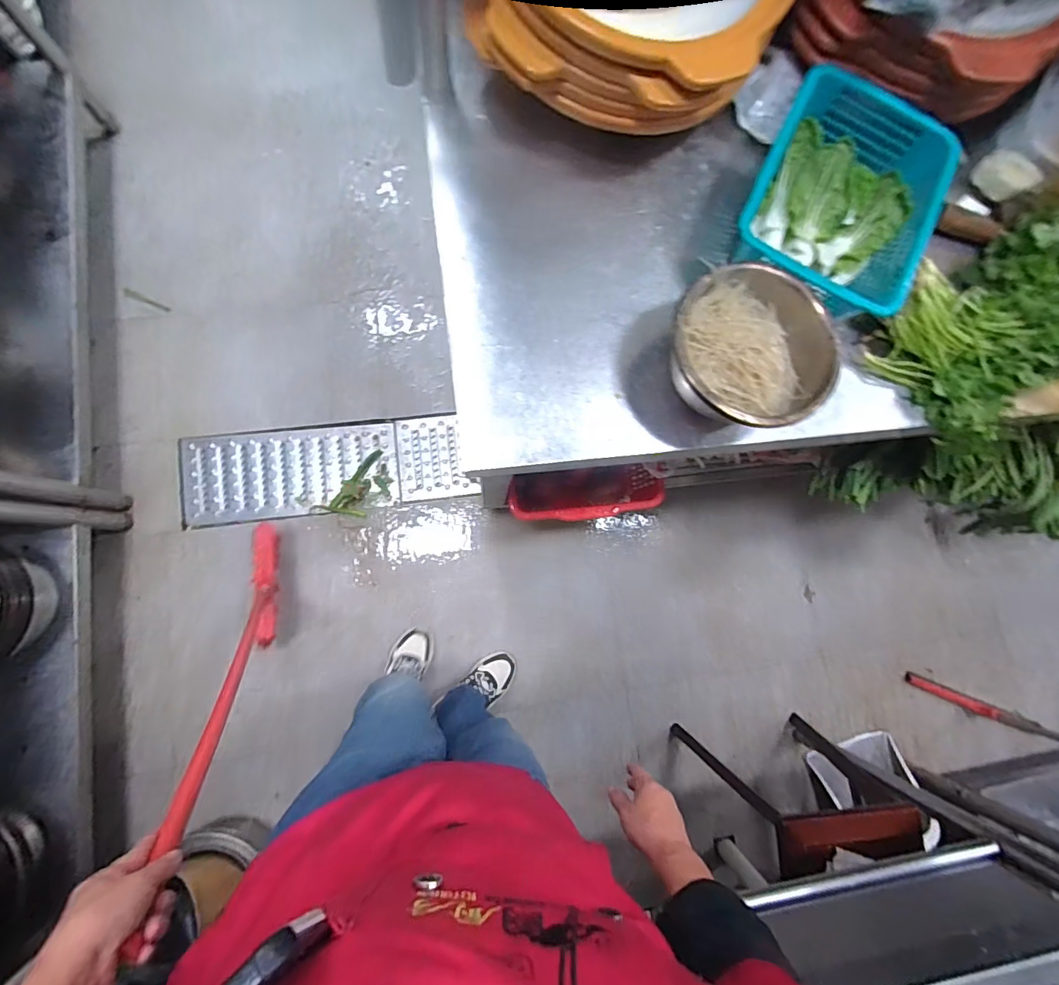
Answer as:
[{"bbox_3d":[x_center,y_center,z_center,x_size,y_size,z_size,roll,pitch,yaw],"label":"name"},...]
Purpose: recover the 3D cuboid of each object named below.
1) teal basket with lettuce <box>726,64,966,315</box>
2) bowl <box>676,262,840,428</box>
[{"bbox_3d":[0.388,-0.366,0.594,0.214,0.077,0.282,26,81,-2],"label":"teal basket with lettuce"},{"bbox_3d":[0.252,-0.161,0.551,0.189,0.084,0.182,1,82,-5],"label":"bowl"}]

